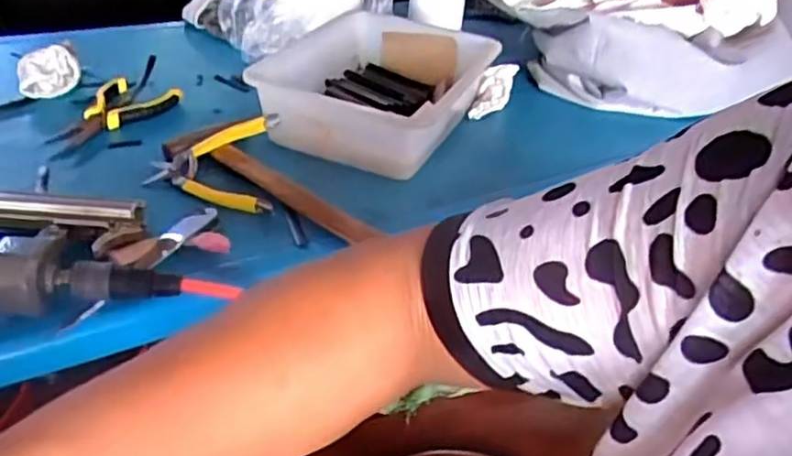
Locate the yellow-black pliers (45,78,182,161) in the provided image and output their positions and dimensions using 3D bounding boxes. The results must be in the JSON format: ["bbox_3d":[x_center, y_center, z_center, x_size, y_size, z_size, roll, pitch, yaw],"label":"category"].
[{"bbox_3d":[-0.295,-0.117,0.719,0.088,0.015,0.161,12,36,10],"label":"yellow-black pliers"}]

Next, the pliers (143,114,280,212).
[{"bbox_3d":[-0.173,-0.066,0.648,0.117,0.034,0.125,1,36,-5],"label":"pliers"}]

